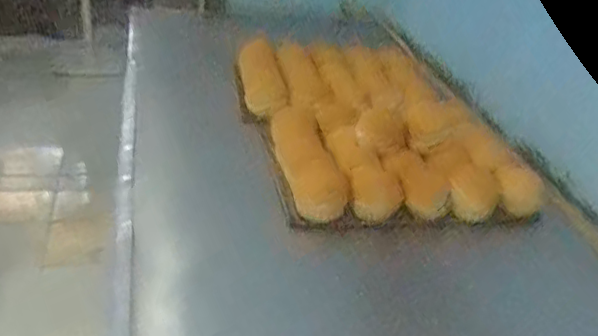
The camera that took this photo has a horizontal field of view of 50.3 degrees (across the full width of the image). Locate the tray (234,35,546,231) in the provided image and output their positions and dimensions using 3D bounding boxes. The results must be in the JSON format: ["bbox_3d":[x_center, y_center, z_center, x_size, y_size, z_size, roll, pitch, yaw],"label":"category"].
[{"bbox_3d":[0.135,-0.107,1.335,0.464,0.102,0.707,-1,30,-14],"label":"tray"}]

